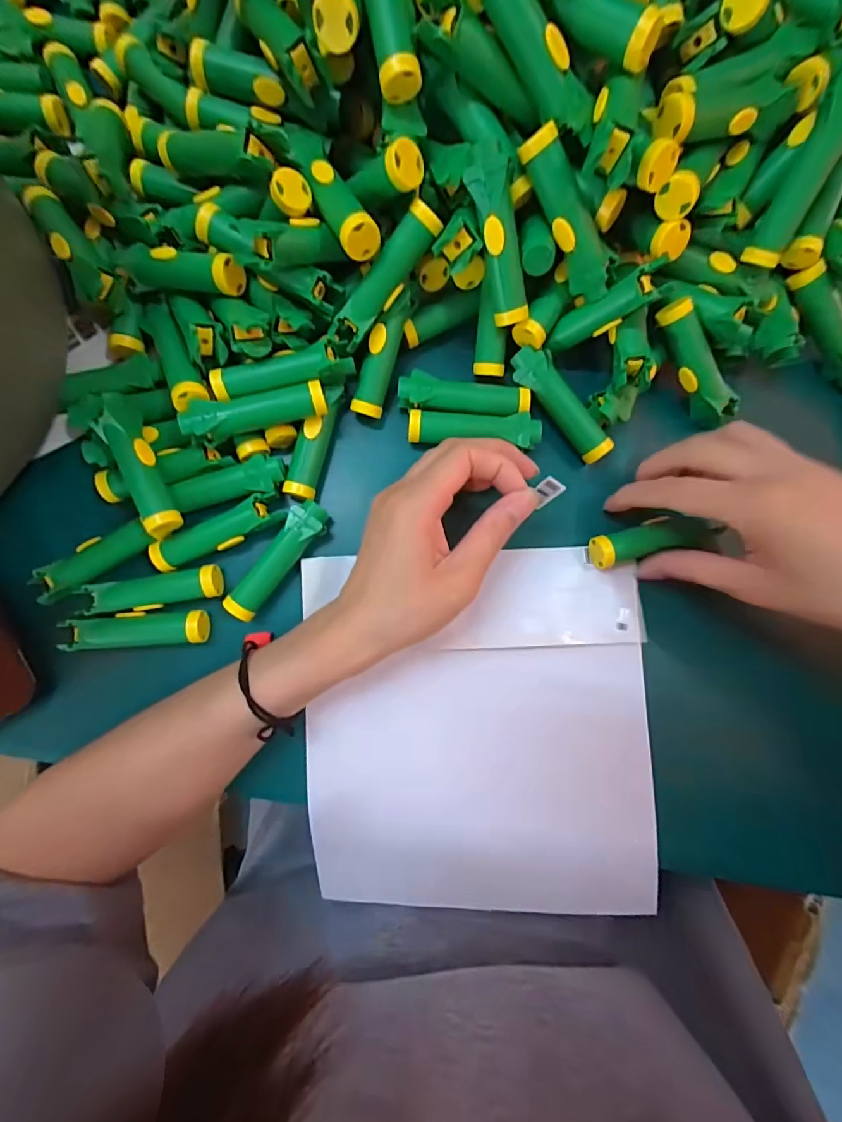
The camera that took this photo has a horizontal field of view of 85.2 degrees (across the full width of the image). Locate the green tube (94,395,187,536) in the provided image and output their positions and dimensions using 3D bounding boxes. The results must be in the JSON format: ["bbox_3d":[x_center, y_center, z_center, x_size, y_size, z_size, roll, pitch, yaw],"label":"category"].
[{"bbox_3d":[-0.162,-0.054,0.264,0.021,0.020,0.081,-22,85,-3],"label":"green tube"}]

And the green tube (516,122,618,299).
[{"bbox_3d":[0.078,-0.178,0.238,0.021,0.015,0.079,-43,119,-4],"label":"green tube"}]

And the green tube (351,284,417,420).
[{"bbox_3d":[-0.022,-0.124,0.277,0.018,0.018,0.073,23,108,1],"label":"green tube"}]

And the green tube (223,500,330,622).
[{"bbox_3d":[-0.087,0.000,0.279,0.021,0.019,0.080,36,85,3],"label":"green tube"}]

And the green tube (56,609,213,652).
[{"bbox_3d":[-0.168,0.041,0.272,0.075,0.019,0.020,-3,85,-1],"label":"green tube"}]

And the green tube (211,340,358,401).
[{"bbox_3d":[-0.079,-0.109,0.270,0.078,0.021,0.020,-12,85,-2],"label":"green tube"}]

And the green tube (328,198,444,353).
[{"bbox_3d":[-0.021,-0.155,0.253,0.019,0.017,0.080,45,111,3],"label":"green tube"}]

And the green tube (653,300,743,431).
[{"bbox_3d":[0.167,-0.119,0.282,0.021,0.022,0.080,-38,109,-4],"label":"green tube"}]

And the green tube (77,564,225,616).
[{"bbox_3d":[-0.159,0.018,0.275,0.071,0.022,0.019,-11,85,-2],"label":"green tube"}]

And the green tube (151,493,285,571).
[{"bbox_3d":[-0.123,-0.018,0.279,0.079,0.021,0.023,-22,85,-2],"label":"green tube"}]

